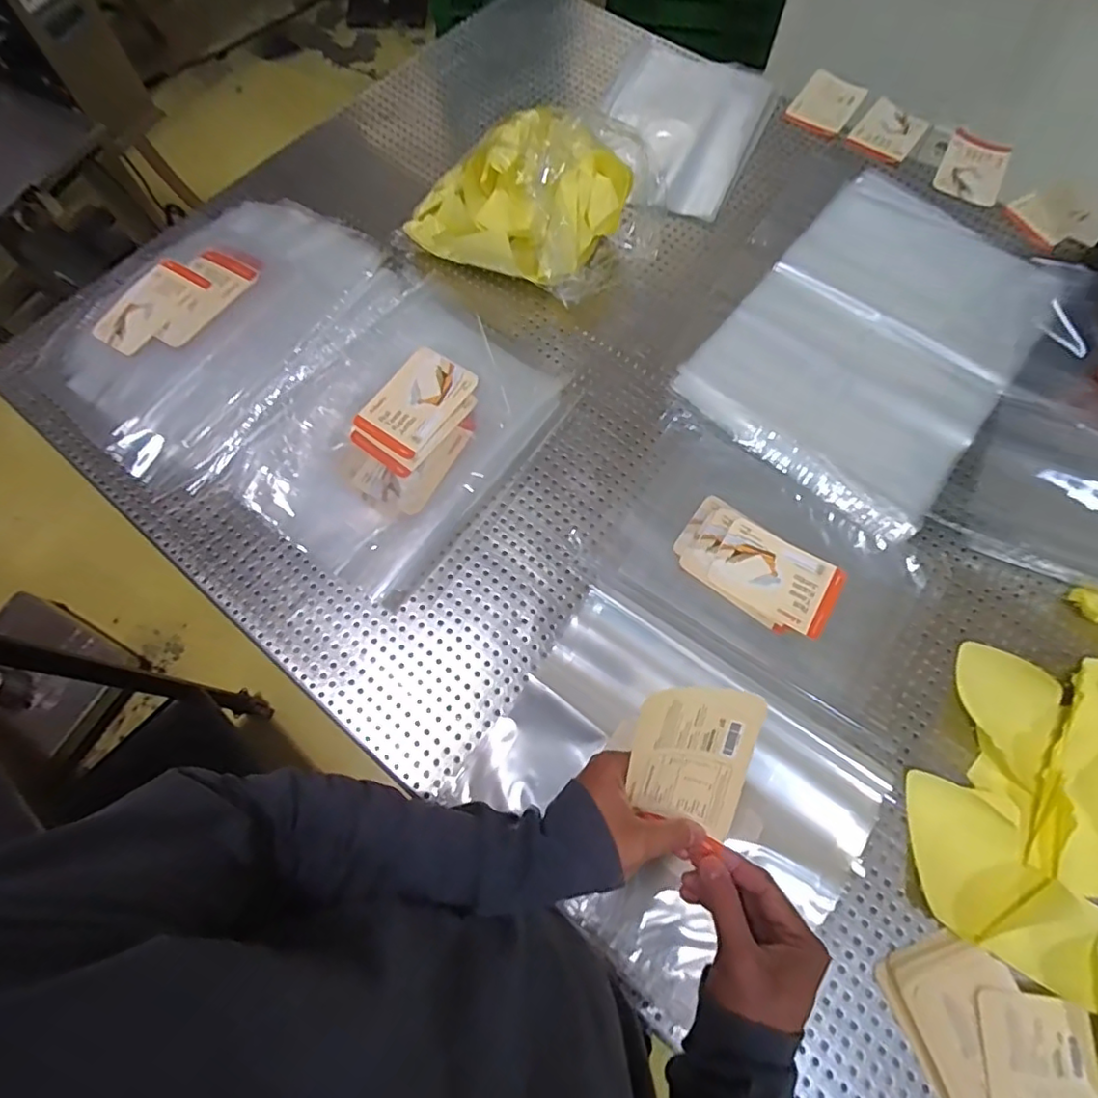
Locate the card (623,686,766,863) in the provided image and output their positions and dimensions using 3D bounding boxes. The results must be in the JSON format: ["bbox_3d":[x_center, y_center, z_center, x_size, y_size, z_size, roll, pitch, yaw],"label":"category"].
[{"bbox_3d":[0.094,0.141,0.391,0.078,0.012,0.107,10,112,-1],"label":"card"}]

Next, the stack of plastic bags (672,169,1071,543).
[{"bbox_3d":[0.400,-0.261,0.709,0.307,0.019,0.446,36,74,13],"label":"stack of plastic bags"}]

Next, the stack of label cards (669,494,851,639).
[{"bbox_3d":[0.224,0.021,0.627,0.171,0.013,0.093,31,73,12],"label":"stack of label cards"}]

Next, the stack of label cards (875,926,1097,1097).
[{"bbox_3d":[0.368,0.408,0.465,0.129,0.020,0.182,-20,70,-7],"label":"stack of label cards"}]

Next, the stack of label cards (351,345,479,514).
[{"bbox_3d":[-0.151,-0.133,0.667,0.121,0.033,0.191,26,72,10],"label":"stack of label cards"}]

